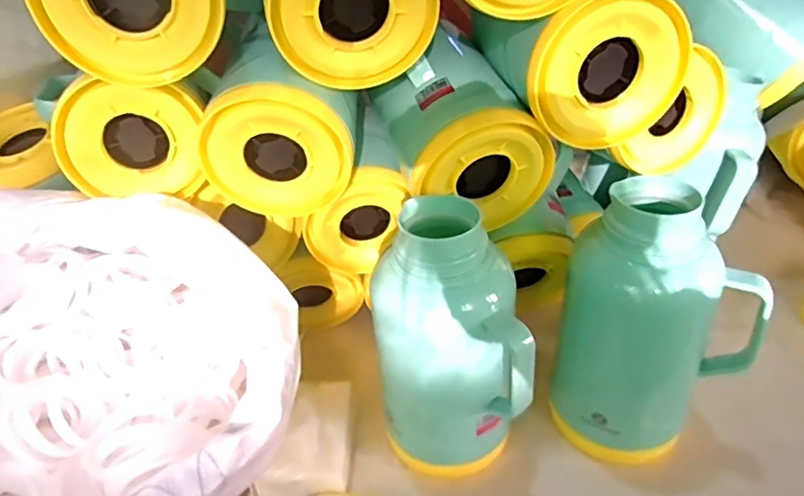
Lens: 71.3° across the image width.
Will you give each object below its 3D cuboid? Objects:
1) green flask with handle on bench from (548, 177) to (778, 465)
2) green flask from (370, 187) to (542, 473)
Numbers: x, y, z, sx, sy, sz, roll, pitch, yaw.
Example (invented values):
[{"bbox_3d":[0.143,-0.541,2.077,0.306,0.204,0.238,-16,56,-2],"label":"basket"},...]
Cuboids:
[{"bbox_3d":[0.225,0.086,0.516,0.109,0.263,0.149,-32,44,-31],"label":"green flask with handle on bench"},{"bbox_3d":[0.049,0.098,0.514,0.134,0.265,0.096,5,37,14],"label":"green flask"}]

